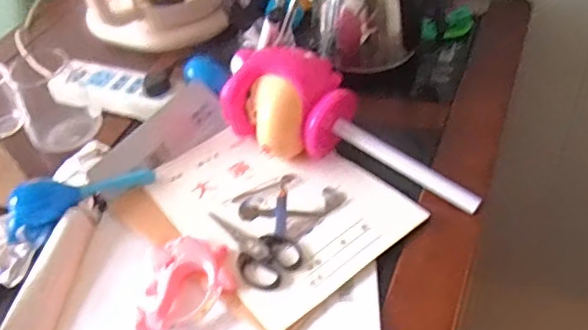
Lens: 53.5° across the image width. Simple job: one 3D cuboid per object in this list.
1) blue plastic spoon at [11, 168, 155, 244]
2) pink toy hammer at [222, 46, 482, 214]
[{"bbox_3d":[-0.227,0.028,0.610,0.150,0.033,0.057,-31,49,-21],"label":"blue plastic spoon"},{"bbox_3d":[0.053,-0.033,0.618,0.295,0.089,0.107,30,54,11],"label":"pink toy hammer"}]

